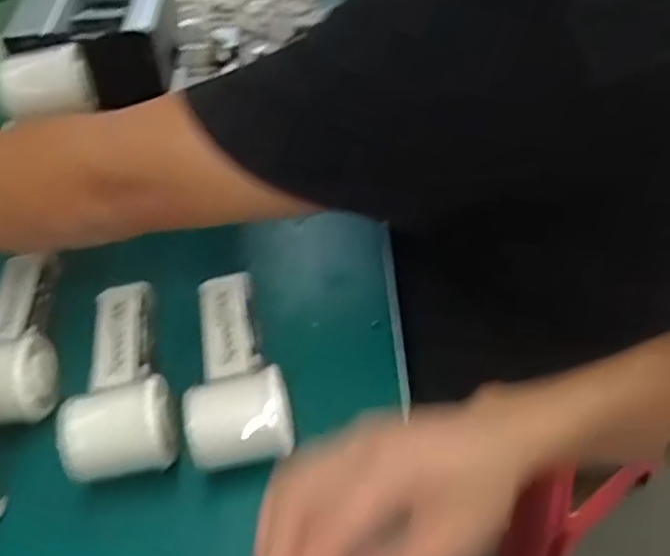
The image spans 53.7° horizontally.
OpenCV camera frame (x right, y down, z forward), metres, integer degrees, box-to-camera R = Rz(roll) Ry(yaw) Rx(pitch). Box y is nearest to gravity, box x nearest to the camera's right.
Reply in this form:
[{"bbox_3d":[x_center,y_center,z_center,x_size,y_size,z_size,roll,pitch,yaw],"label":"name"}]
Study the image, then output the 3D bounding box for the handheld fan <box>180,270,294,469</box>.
[{"bbox_3d":[-0.071,0.058,0.464,0.069,0.060,0.170,-13,48,-6],"label":"handheld fan"}]

